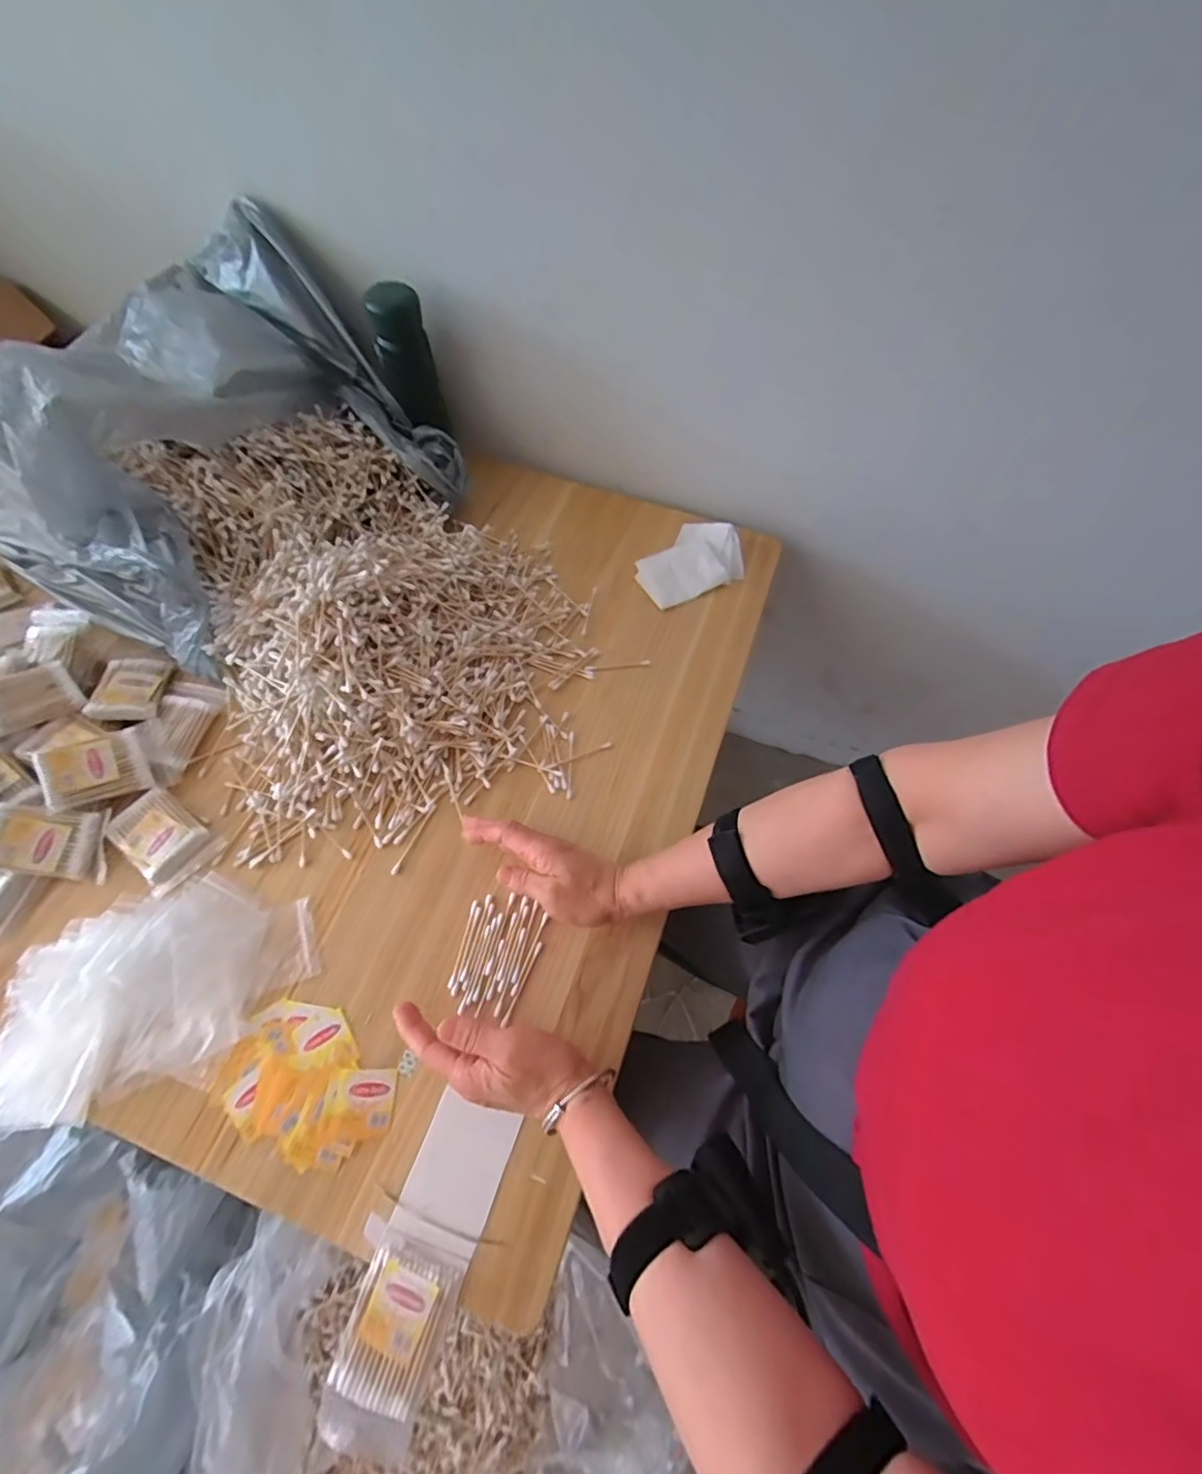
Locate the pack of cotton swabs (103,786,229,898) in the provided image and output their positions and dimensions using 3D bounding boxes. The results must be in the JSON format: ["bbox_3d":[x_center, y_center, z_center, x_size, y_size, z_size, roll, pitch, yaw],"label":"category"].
[{"bbox_3d":[-0.367,0.084,0.472,0.081,0.016,0.057,36,67,16],"label":"pack of cotton swabs"}]

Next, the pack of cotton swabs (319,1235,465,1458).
[{"bbox_3d":[-0.131,0.378,0.347,0.058,0.011,0.098,17,63,7],"label":"pack of cotton swabs"}]

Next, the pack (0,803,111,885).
[{"bbox_3d":[-0.448,0.085,0.456,0.082,0.011,0.054,13,80,-21],"label":"pack"}]

